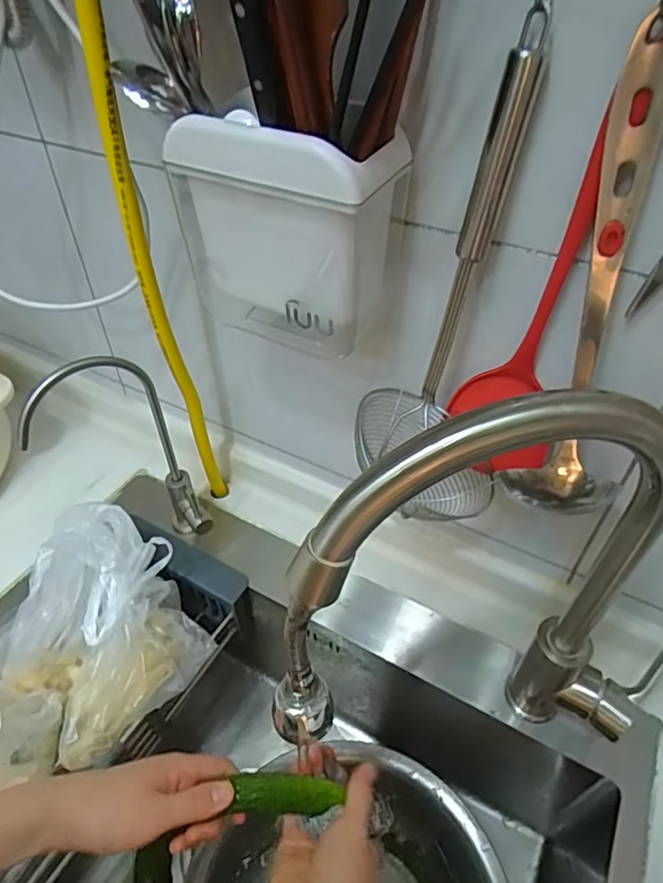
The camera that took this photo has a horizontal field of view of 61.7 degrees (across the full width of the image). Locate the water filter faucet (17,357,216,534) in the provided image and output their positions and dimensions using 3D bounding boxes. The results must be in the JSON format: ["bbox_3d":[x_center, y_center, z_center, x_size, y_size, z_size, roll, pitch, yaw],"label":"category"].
[{"bbox_3d":[-0.207,0.029,0.555,0.136,0.271,0.056,-14,47,-16],"label":"water filter faucet"}]

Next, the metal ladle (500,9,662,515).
[{"bbox_3d":[0.179,-0.072,0.355,0.066,0.305,0.071,0,45,-2],"label":"metal ladle"}]

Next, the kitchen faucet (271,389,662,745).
[{"bbox_3d":[0.115,0.124,0.361,0.297,0.364,0.058,-7,46,-9],"label":"kitchen faucet"}]

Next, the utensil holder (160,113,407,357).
[{"bbox_3d":[-0.033,-0.151,0.406,0.155,0.158,0.084,22,48,18],"label":"utensil holder"}]

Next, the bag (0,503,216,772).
[{"bbox_3d":[-0.228,0.187,0.546,0.168,0.146,0.172,35,53,28],"label":"bag"}]

